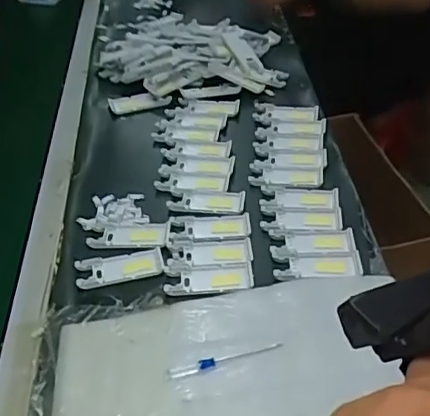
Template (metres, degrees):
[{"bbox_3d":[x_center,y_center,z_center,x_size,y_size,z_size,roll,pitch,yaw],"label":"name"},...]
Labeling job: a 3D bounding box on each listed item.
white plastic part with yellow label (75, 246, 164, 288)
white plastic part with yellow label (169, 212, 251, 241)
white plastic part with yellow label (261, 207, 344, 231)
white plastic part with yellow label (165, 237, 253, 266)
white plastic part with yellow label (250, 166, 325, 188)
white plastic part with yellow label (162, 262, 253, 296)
[{"bbox_3d":[-0.117,0.073,0.685,0.104,0.007,0.044,-11,43,-9],"label":"white plastic part with yellow label"},{"bbox_3d":[-0.006,0.023,0.731,0.102,0.006,0.046,-3,42,-1],"label":"white plastic part with yellow label"},{"bbox_3d":[0.114,0.015,0.737,0.105,0.007,0.041,-2,42,1],"label":"white plastic part with yellow label"},{"bbox_3d":[-0.007,0.055,0.699,0.103,0.006,0.042,-3,42,-1],"label":"white plastic part with yellow label"},{"bbox_3d":[0.103,-0.045,0.800,0.105,0.006,0.044,0,42,3],"label":"white plastic part with yellow label"},{"bbox_3d":[-0.007,0.085,0.671,0.105,0.007,0.042,-2,42,0],"label":"white plastic part with yellow label"}]

